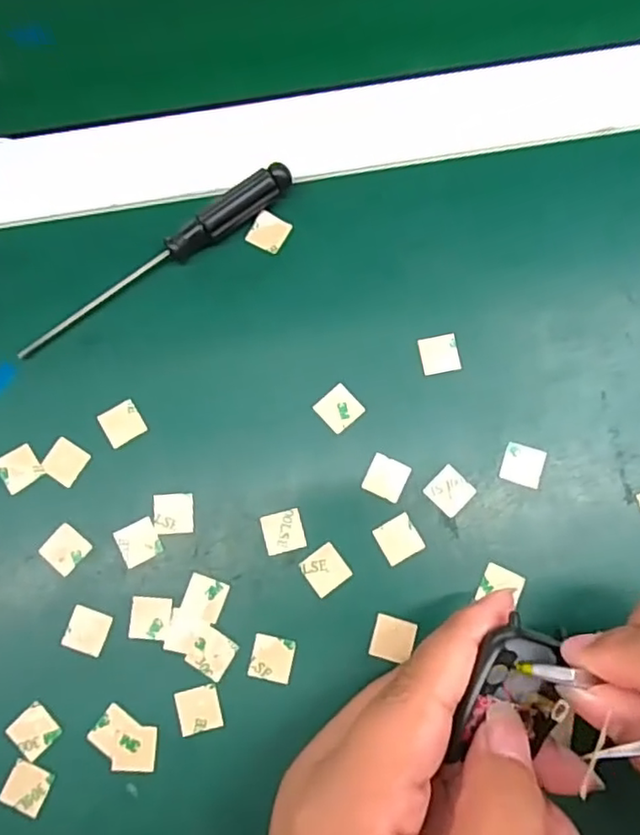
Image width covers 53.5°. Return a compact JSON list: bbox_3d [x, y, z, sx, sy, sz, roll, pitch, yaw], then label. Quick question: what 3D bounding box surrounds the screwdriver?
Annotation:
[{"bbox_3d":[-0.067,-0.065,0.264,0.131,0.016,0.010,-36,80,-7],"label":"screwdriver"}]

